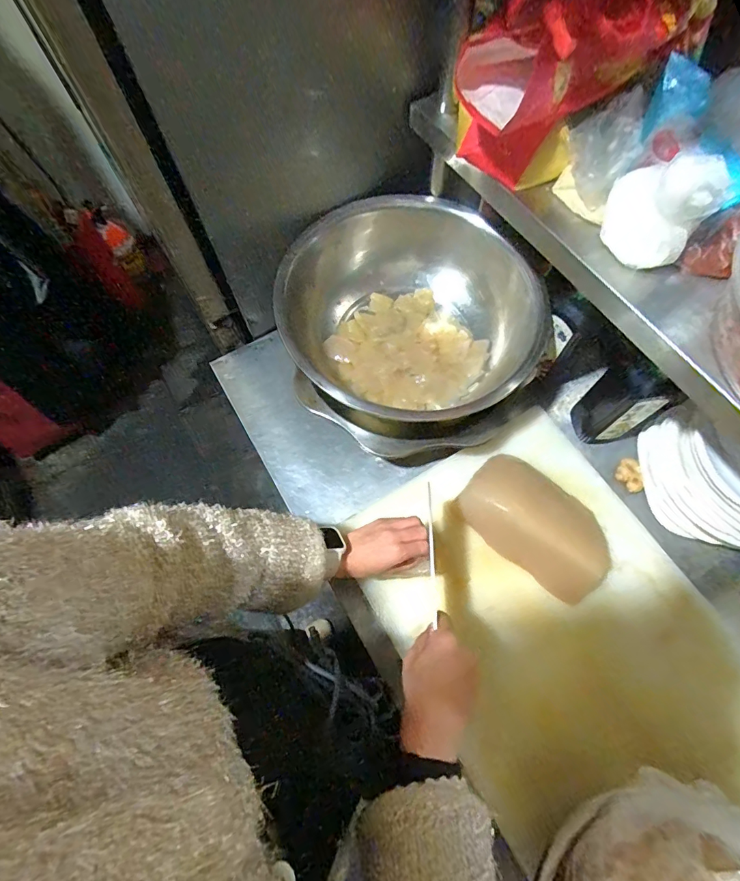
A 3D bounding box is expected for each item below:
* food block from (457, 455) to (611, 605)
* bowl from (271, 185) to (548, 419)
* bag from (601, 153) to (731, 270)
[{"bbox_3d":[0.232,0.112,0.609,0.204,0.050,0.130,39,73,16],"label":"food block"},{"bbox_3d":[0.063,-0.181,0.661,0.339,0.123,0.364,-1,66,2],"label":"bowl"},{"bbox_3d":[0.283,-0.231,0.430,0.088,0.096,0.061,25,70,12],"label":"bag"}]

